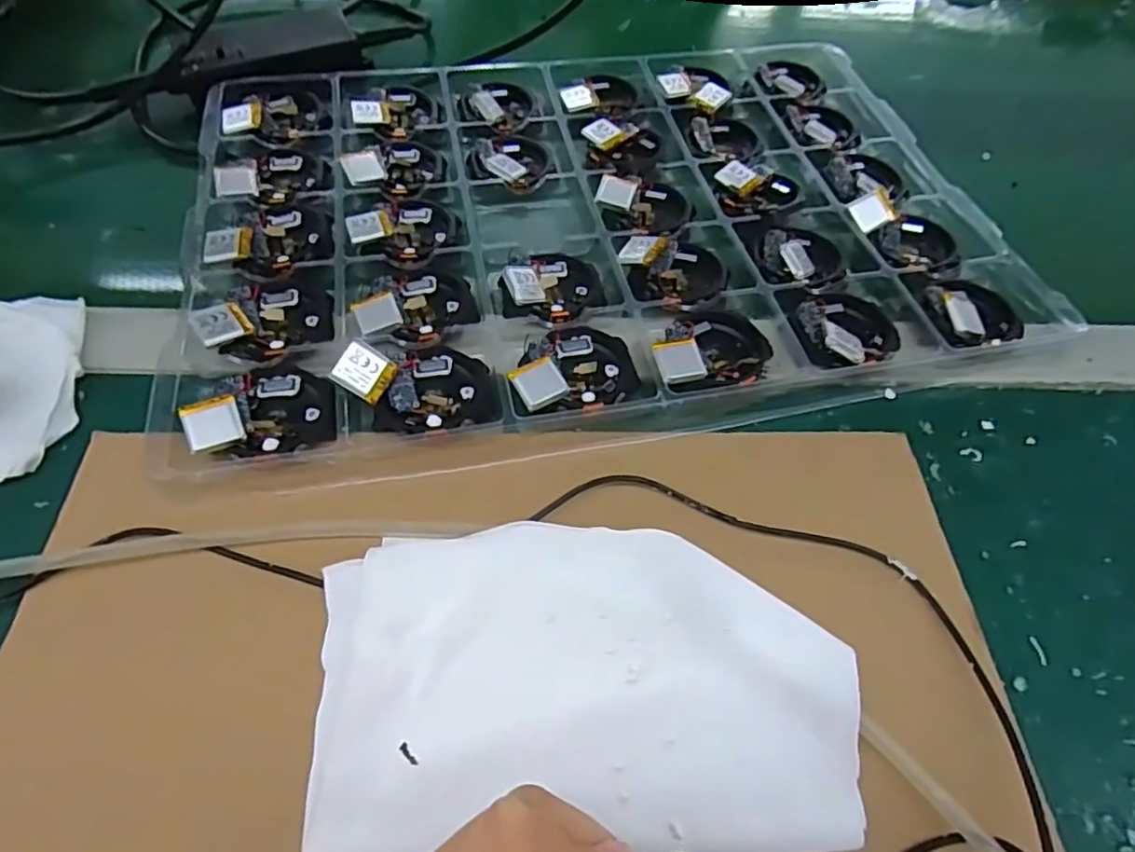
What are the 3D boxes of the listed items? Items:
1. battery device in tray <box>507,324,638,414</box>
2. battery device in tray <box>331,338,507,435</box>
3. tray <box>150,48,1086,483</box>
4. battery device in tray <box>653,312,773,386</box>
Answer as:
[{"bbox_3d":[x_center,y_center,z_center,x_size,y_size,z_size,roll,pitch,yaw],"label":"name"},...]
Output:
[{"bbox_3d":[0.004,-0.029,0.303,0.058,0.013,0.050,-4,58,-5],"label":"battery device in tray"},{"bbox_3d":[-0.066,-0.019,0.286,0.064,0.022,0.046,-19,60,-14],"label":"battery device in tray"},{"bbox_3d":[0.019,-0.132,0.368,0.436,0.024,0.304,-7,58,-7],"label":"tray"},{"bbox_3d":[0.072,-0.039,0.311,0.060,0.012,0.046,-2,58,-4],"label":"battery device in tray"}]

